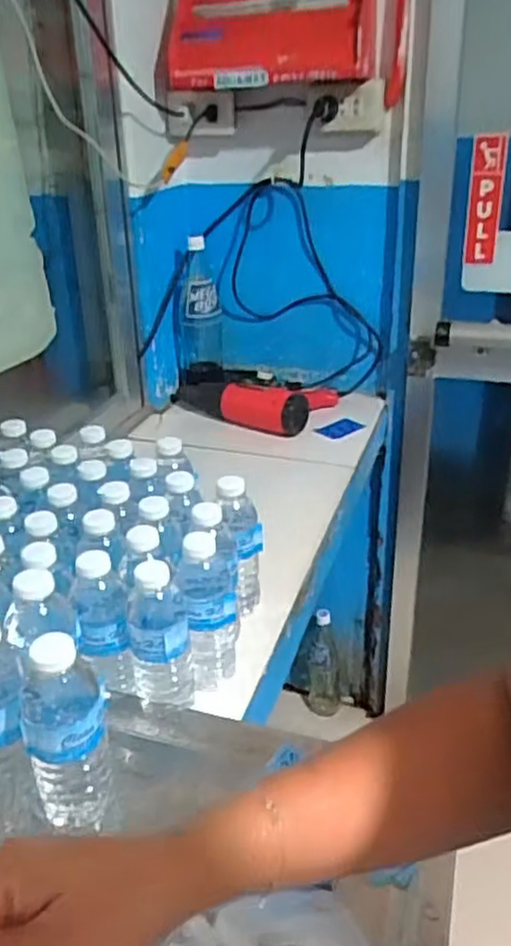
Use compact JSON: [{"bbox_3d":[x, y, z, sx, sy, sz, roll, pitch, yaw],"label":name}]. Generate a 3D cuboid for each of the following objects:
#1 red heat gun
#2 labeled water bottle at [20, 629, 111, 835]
[{"bbox_3d":[0.012,-0.156,1.358,0.284,0.072,0.221,22,37,37],"label":"red heat gun"},{"bbox_3d":[-0.142,0.194,0.540,0.063,0.173,0.065,-13,30,-19],"label":"labeled water bottle"}]

